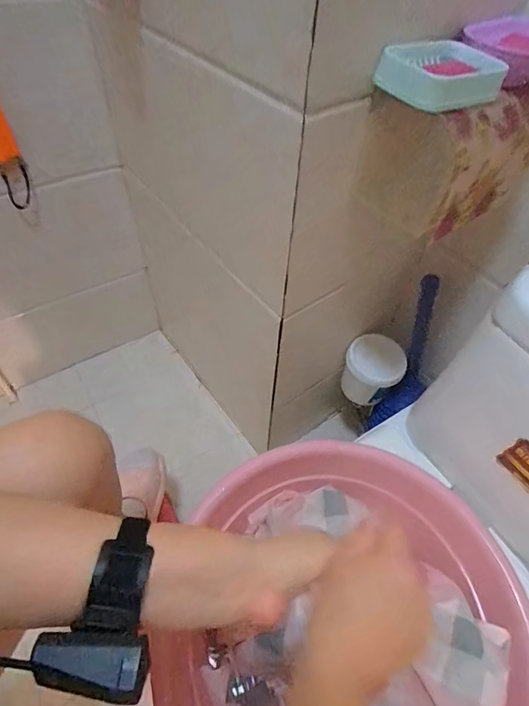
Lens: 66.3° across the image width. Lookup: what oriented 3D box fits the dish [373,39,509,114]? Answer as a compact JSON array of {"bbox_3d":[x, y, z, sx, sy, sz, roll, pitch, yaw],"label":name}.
[{"bbox_3d":[0.178,-0.288,0.420,0.121,0.044,0.071,-18,55,-16],"label":"dish"}]

